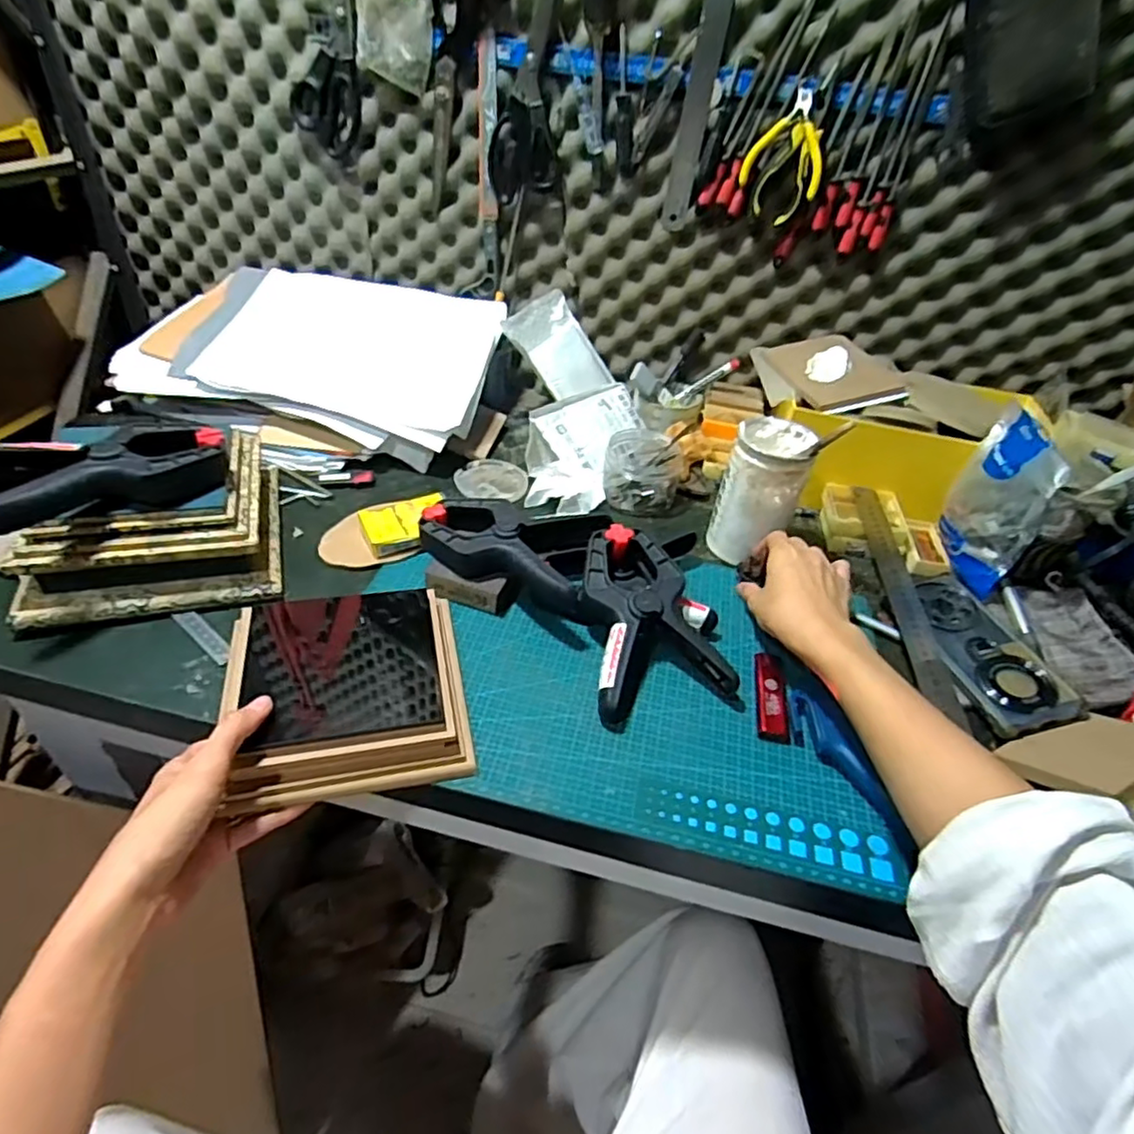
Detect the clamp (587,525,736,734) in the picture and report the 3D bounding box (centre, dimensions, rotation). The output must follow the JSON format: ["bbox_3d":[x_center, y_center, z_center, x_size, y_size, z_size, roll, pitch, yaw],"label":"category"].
[{"bbox_3d":[0.055,0.043,0.536,0.115,0.045,0.161,-9,59,-14],"label":"clamp"}]

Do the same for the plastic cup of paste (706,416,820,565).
[{"bbox_3d":[0.189,-0.074,0.641,0.071,0.128,0.076,4,40,-3],"label":"plastic cup of paste"}]

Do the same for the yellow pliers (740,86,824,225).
[{"bbox_3d":[0.225,-0.424,0.673,0.082,0.109,0.028,20,42,15],"label":"yellow pliers"}]

